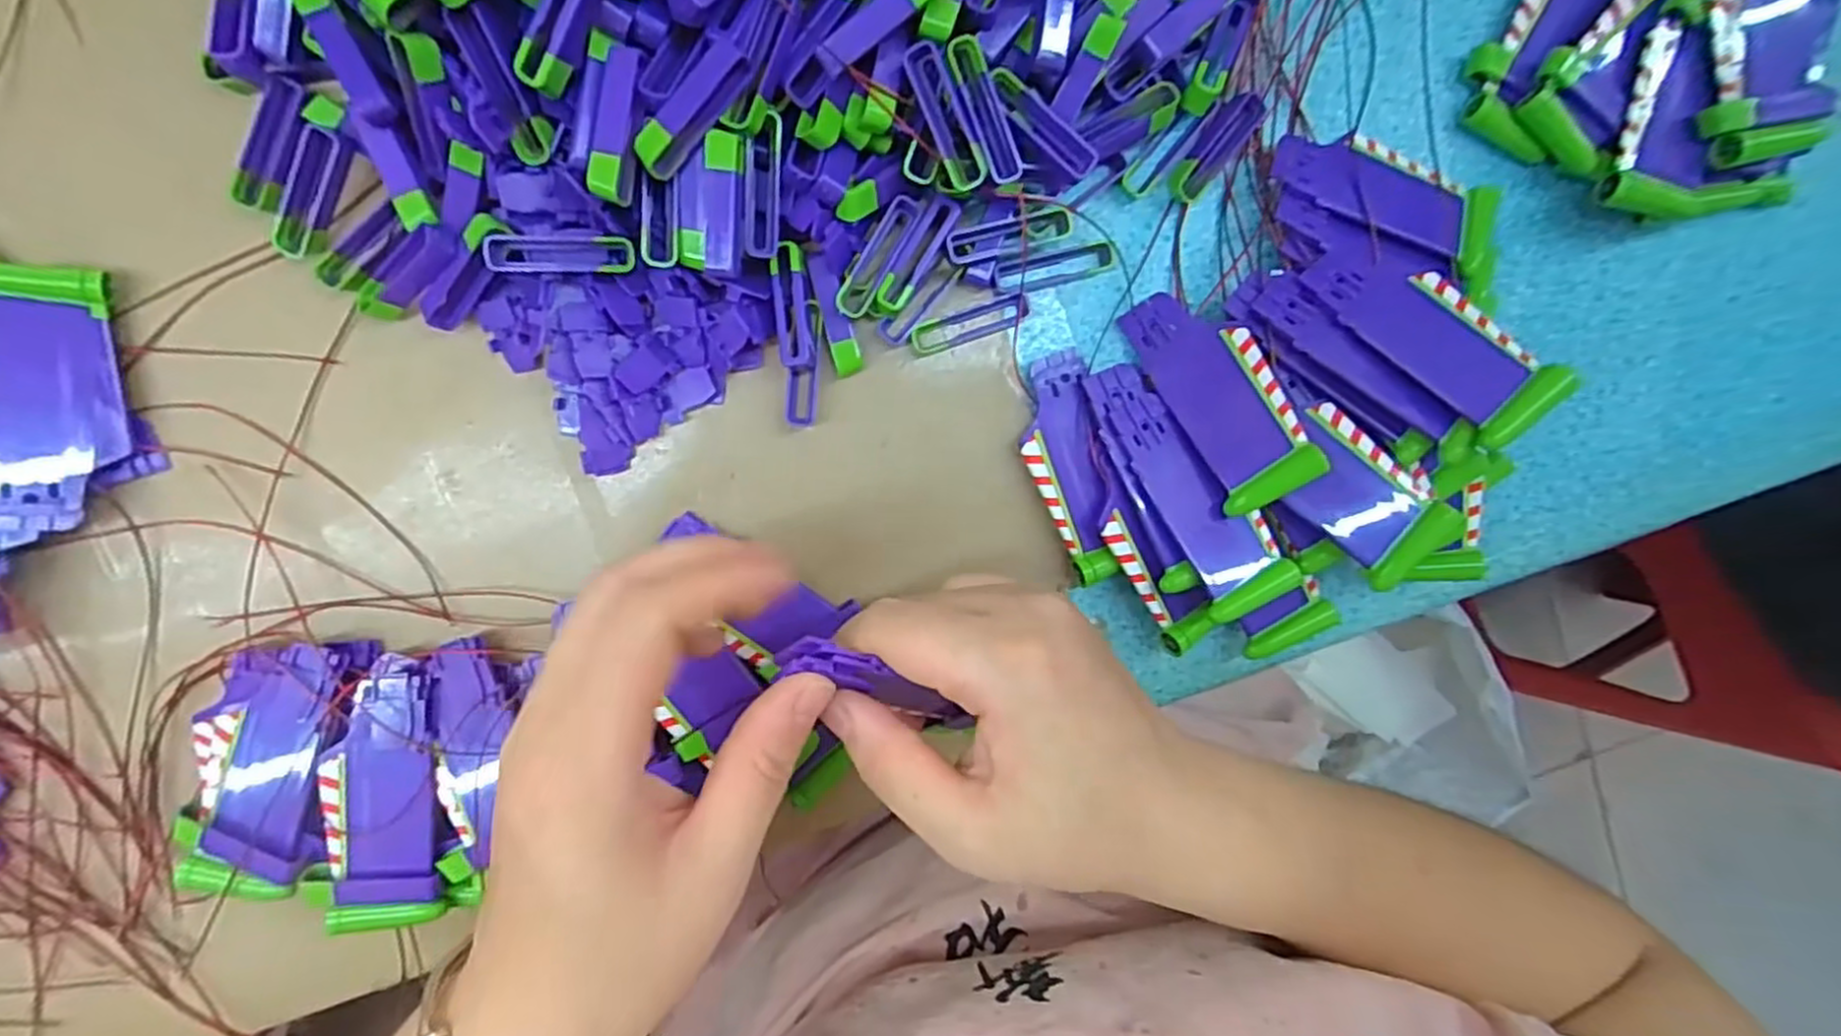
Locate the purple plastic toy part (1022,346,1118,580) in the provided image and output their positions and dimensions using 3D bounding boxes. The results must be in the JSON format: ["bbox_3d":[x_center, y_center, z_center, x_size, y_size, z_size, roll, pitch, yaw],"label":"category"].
[{"bbox_3d":[0.058,-0.019,0.305,0.029,0.012,0.088,-13,96,-3],"label":"purple plastic toy part"}]

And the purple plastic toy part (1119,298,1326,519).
[{"bbox_3d":[0.113,-0.047,0.292,0.037,0.004,0.088,-30,78,20],"label":"purple plastic toy part"}]

